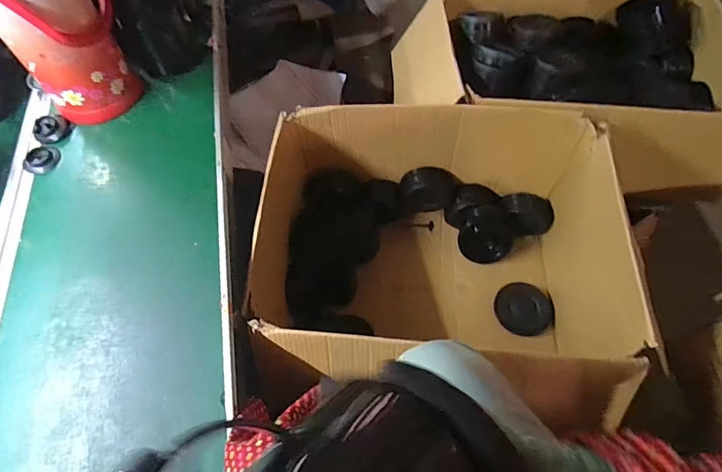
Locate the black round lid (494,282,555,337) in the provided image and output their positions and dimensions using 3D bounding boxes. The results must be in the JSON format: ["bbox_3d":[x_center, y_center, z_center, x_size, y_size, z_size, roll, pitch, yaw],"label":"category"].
[{"bbox_3d":[0.373,0.165,0.975,0.123,0.024,0.119,-1,83,8],"label":"black round lid"}]

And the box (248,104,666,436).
[{"bbox_3d":[0.150,0.061,0.883,0.667,0.354,0.580,2,61,5],"label":"box"}]

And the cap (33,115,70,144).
[{"bbox_3d":[-0.573,-0.199,0.791,0.059,0.019,0.059,-2,61,3],"label":"cap"}]

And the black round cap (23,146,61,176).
[{"bbox_3d":[-0.568,-0.135,0.762,0.059,0.011,0.059,-2,61,3],"label":"black round cap"}]

